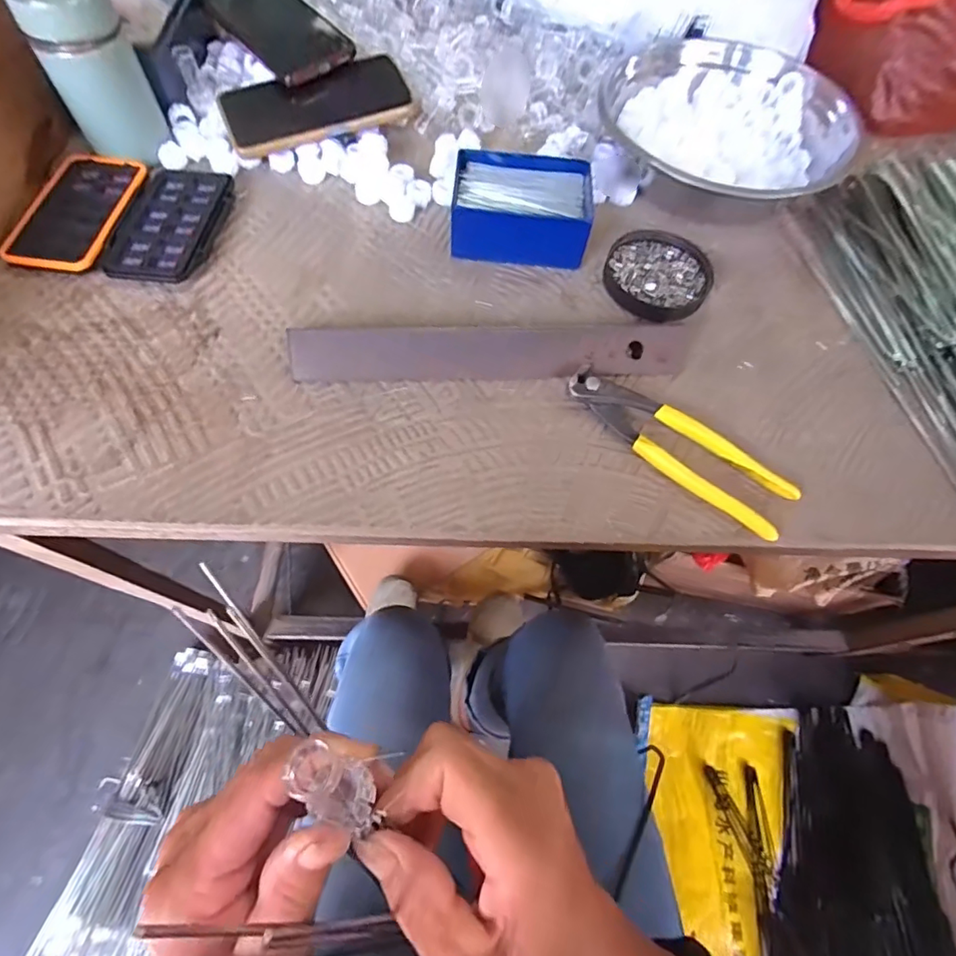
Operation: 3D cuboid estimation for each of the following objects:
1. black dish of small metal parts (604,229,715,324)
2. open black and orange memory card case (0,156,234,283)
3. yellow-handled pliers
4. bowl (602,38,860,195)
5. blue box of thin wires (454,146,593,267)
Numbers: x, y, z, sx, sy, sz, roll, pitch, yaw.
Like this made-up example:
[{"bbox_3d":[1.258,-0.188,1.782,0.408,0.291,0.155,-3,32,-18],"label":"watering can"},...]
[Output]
[{"bbox_3d":[0.148,-0.169,0.430,0.084,0.014,0.090,1,63,-3],"label":"black dish of small metal parts"},{"bbox_3d":[-0.289,-0.216,0.430,0.152,0.013,0.128,6,63,-1],"label":"open black and orange memory card case"},{"bbox_3d":[0.134,-0.022,0.356,0.164,0.018,0.041,33,66,13],"label":"yellow-handled pliers"},{"bbox_3d":[0.223,-0.325,0.483,0.207,0.080,0.207,1,63,-3],"label":"bowl"},{"bbox_3d":[0.036,-0.224,0.436,0.113,0.042,0.084,5,64,-1],"label":"blue box of thin wires"}]

